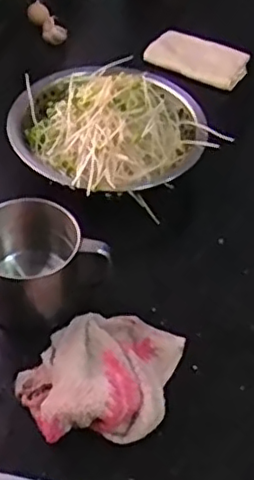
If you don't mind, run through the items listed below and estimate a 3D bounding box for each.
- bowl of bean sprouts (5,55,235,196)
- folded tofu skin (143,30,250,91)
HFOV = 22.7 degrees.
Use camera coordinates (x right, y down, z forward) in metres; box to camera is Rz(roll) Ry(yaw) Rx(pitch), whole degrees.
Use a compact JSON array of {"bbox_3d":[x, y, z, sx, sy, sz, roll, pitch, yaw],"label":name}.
[{"bbox_3d":[-0.029,-0.179,0.878,0.270,0.087,0.256,2,48,-3],"label":"bowl of bean sprouts"},{"bbox_3d":[0.125,-0.324,1.126,0.175,0.033,0.091,21,50,14],"label":"folded tofu skin"}]

